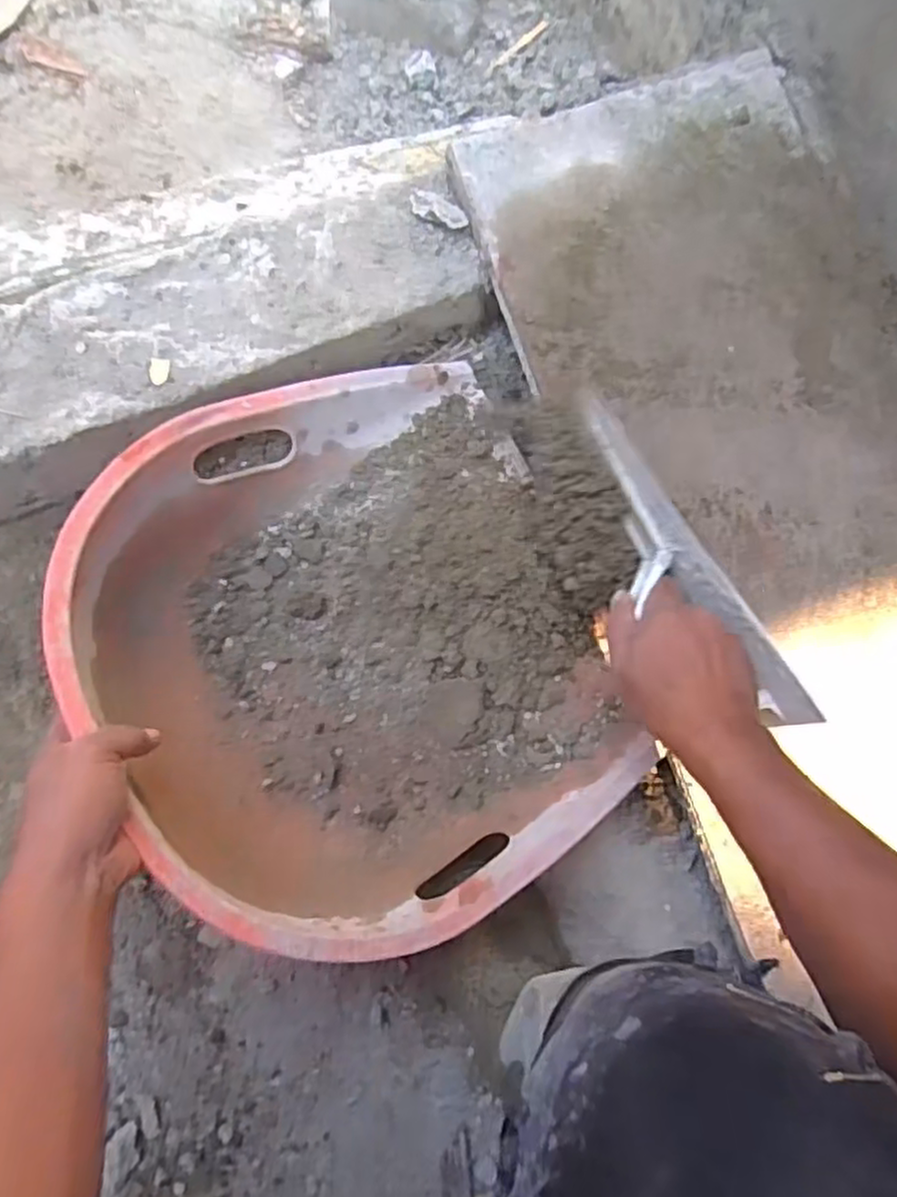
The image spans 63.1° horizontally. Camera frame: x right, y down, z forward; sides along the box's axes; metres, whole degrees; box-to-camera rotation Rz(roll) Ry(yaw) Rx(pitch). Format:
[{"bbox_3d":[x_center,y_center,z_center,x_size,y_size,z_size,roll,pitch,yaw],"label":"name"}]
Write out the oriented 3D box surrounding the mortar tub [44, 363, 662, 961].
[{"bbox_3d":[-0.059,0.032,0.570,0.380,0.155,0.416,1,81,-4],"label":"mortar tub"}]

